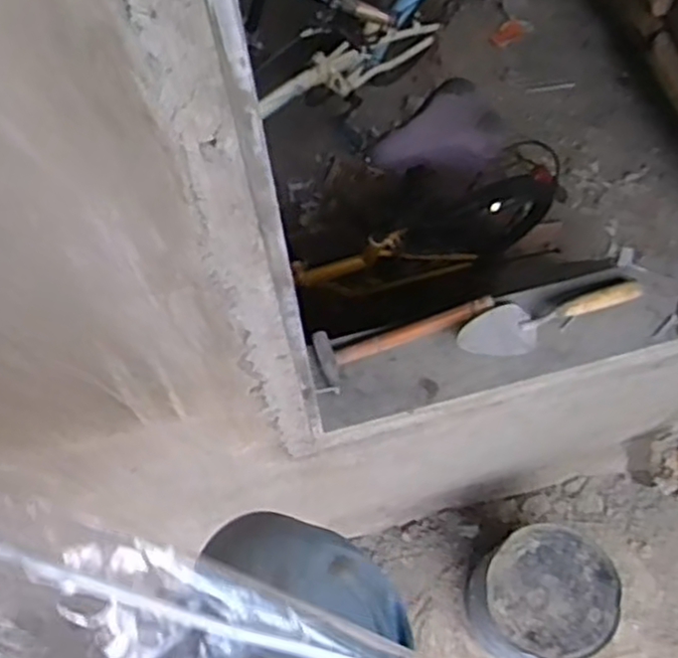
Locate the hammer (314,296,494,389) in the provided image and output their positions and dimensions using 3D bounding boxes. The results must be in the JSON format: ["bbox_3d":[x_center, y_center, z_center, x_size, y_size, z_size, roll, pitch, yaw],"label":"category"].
[{"bbox_3d":[0.097,0.000,1.184,0.287,0.045,0.086,-21,68,-7],"label":"hammer"}]

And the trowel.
[{"bbox_3d":[0.322,-0.024,1.176,0.297,0.034,0.080,-21,68,-7],"label":"trowel"}]

